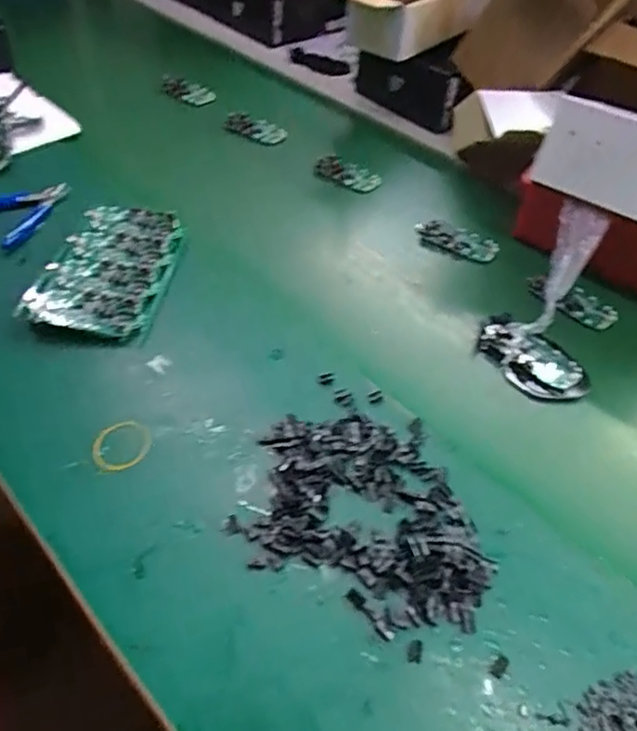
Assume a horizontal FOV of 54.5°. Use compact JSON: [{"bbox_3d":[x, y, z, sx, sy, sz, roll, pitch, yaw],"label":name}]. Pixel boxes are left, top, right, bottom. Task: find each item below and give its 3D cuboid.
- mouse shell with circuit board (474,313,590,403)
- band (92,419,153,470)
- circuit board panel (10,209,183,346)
[{"bbox_3d":[0.208,-0.007,0.608,0.061,0.020,0.114,-34,58,-30],"label":"mouse shell with circuit board"},{"bbox_3d":[-0.165,0.066,0.522,0.046,0.006,0.051,7,47,1],"label":"band"},{"bbox_3d":[-0.223,-0.104,0.655,0.130,0.028,0.180,8,47,2],"label":"circuit board panel"}]

